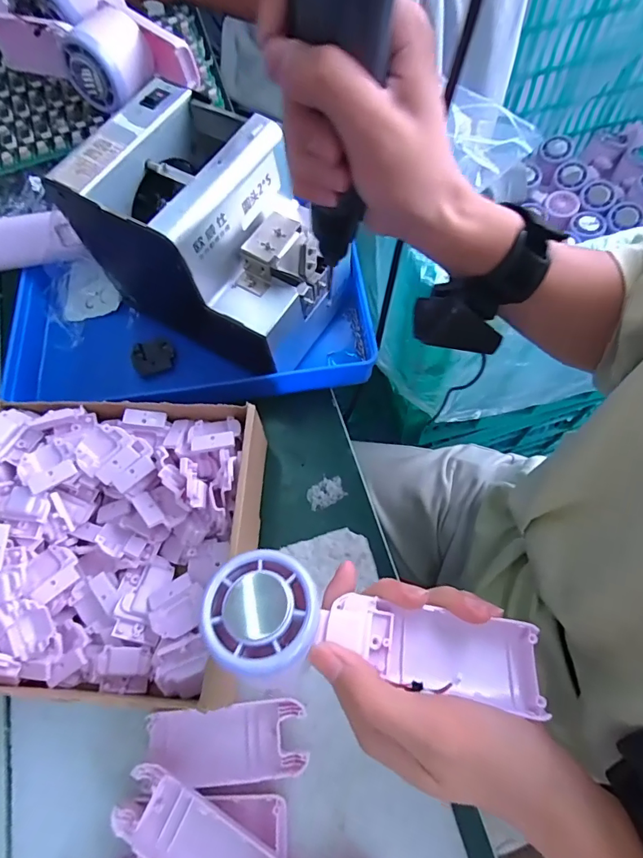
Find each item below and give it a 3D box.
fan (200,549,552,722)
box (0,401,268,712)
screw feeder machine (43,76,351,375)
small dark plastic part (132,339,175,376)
[{"bbox_3d":[0.026,0.099,0.218,0.163,0.026,0.049,16,69,-7],"label":"fan"},{"bbox_3d":[-0.150,0.079,0.319,0.206,0.062,0.205,5,69,5],"label":"box"},{"bbox_3d":[-0.083,-0.145,0.363,0.179,0.137,0.140,34,74,15],"label":"screw feeder machine"},{"bbox_3d":[-0.155,-0.065,0.413,0.038,0.006,0.033,-7,68,0],"label":"small dark plastic part"}]

